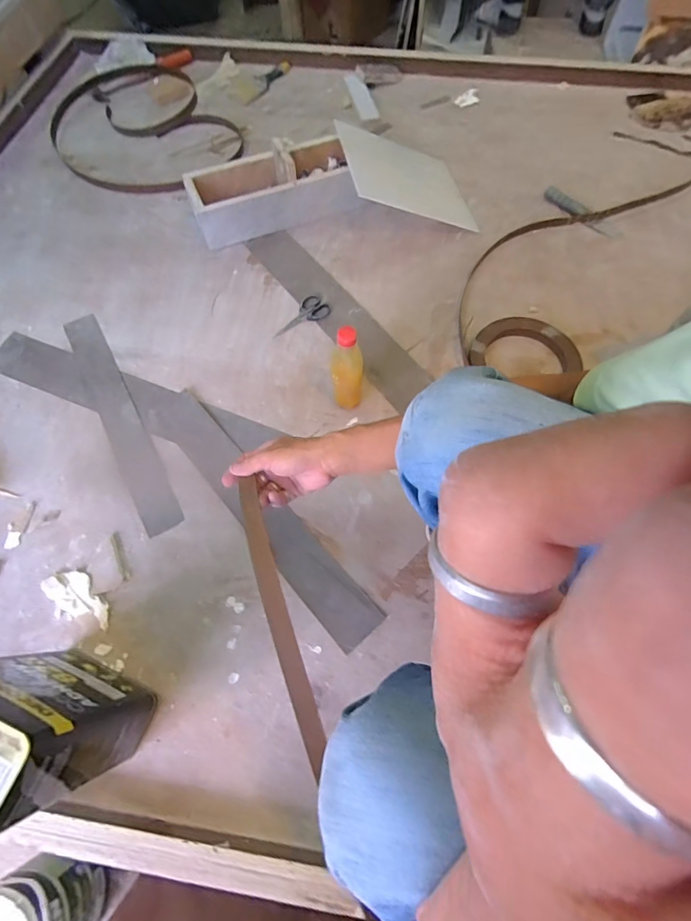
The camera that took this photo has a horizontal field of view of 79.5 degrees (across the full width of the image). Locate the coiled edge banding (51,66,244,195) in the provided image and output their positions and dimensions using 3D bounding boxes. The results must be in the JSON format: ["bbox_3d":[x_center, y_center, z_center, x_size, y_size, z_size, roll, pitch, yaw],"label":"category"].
[{"bbox_3d":[-0.576,-0.922,1.125,0.423,0.037,0.612,-40,72,-16],"label":"coiled edge banding"}]

